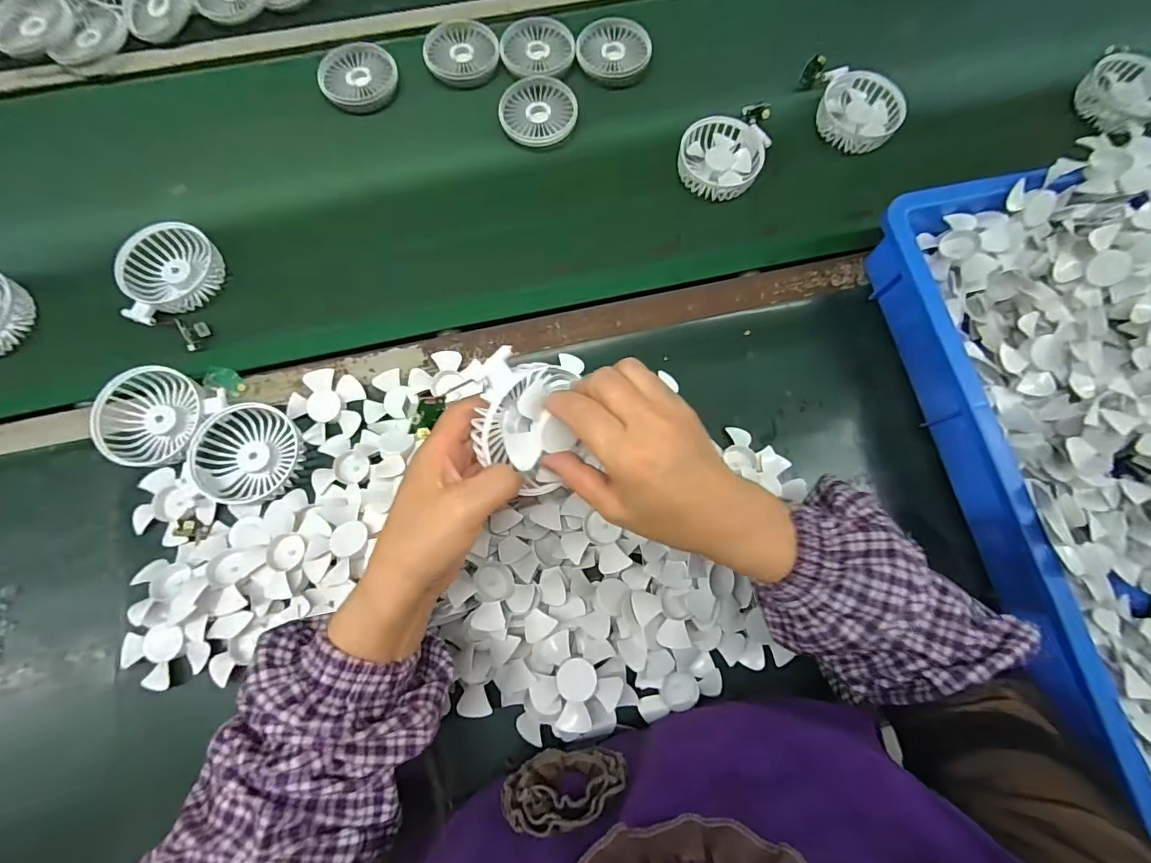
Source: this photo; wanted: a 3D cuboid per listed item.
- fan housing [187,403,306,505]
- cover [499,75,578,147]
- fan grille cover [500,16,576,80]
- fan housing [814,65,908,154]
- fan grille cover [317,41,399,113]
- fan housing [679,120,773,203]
[{"bbox_3d":[-0.289,0.021,0.435,0.080,0.026,0.086,0,74,-1],"label":"fan housing"},{"bbox_3d":[-0.043,-0.374,0.569,0.087,0.008,0.090,-3,74,-2],"label":"cover"},{"bbox_3d":[-0.046,-0.465,0.593,0.086,0.009,0.086,-11,75,-4],"label":"fan grille cover"},{"bbox_3d":[0.325,-0.371,0.566,0.088,0.028,0.101,14,74,3],"label":"fan housing"},{"bbox_3d":[-0.253,-0.415,0.574,0.082,0.012,0.095,-9,74,-3],"label":"fan grille cover"},{"bbox_3d":[0.160,-0.303,0.545,0.088,0.026,0.094,20,75,5],"label":"fan housing"}]

